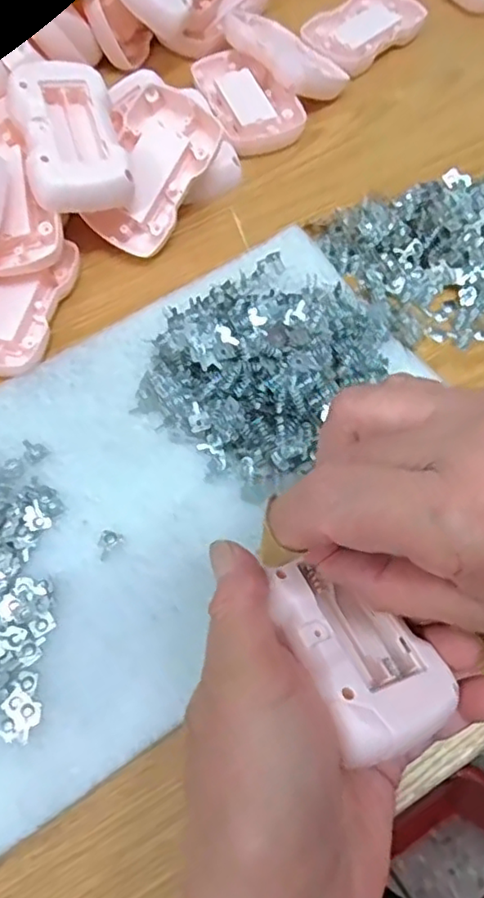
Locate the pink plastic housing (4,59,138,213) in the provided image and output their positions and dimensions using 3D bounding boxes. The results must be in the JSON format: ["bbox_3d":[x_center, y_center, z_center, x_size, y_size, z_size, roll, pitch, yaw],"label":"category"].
[{"bbox_3d":[-0.091,-0.166,0.339,0.053,0.030,0.086,-18,67,-8],"label":"pink plastic housing"}]

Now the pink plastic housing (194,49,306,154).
[{"bbox_3d":[0.003,-0.233,0.423,0.049,0.015,0.086,-24,68,-10],"label":"pink plastic housing"}]

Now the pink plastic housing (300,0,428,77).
[{"bbox_3d":[0.089,-0.302,0.456,0.088,0.013,0.057,-41,72,-16],"label":"pink plastic housing"}]

